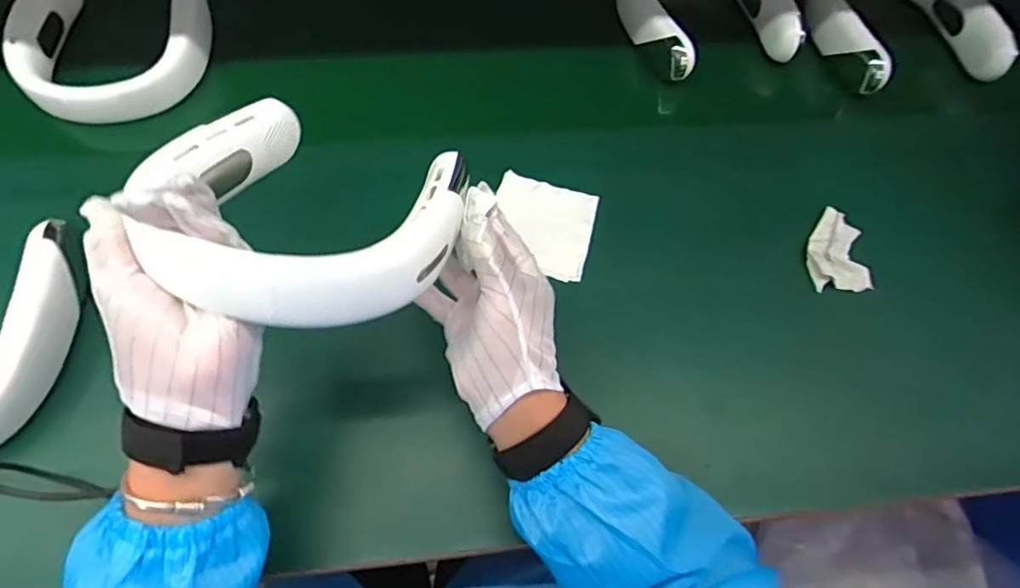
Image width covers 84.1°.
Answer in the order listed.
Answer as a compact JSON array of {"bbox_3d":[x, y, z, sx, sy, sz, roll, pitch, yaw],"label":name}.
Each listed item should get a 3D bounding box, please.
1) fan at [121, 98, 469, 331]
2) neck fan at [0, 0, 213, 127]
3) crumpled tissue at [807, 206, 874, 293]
[{"bbox_3d":[-0.126,-0.057,0.361,0.178,0.040,0.181,17,39,7],"label":"fan"},{"bbox_3d":[-0.414,-0.267,0.596,0.182,0.056,0.188,-9,65,-8],"label":"neck fan"},{"bbox_3d":[0.299,-0.042,0.525,0.052,0.014,0.087,7,64,0],"label":"crumpled tissue"}]

